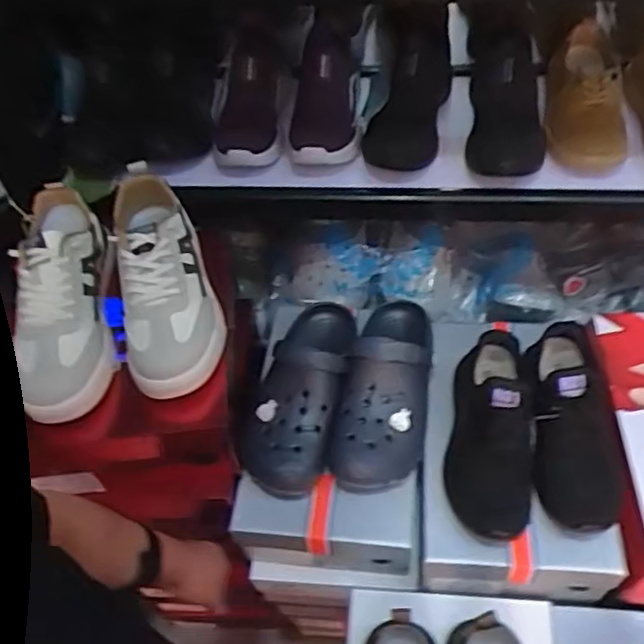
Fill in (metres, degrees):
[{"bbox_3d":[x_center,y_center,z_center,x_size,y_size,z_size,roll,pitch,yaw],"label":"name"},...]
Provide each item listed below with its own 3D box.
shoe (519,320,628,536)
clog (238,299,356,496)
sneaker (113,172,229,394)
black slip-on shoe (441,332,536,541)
[{"bbox_3d":[0.267,0.109,0.727,0.087,0.085,0.222,-1,65,3],"label":"shoe"},{"bbox_3d":[-0.024,0.069,0.800,0.106,0.085,0.255,11,52,13],"label":"clog"},{"bbox_3d":[-0.170,-0.048,0.726,0.092,0.081,0.252,-13,51,-6],"label":"sneaker"},{"bbox_3d":[0.183,0.116,0.728,0.086,0.087,0.221,0,66,5],"label":"black slip-on shoe"}]

